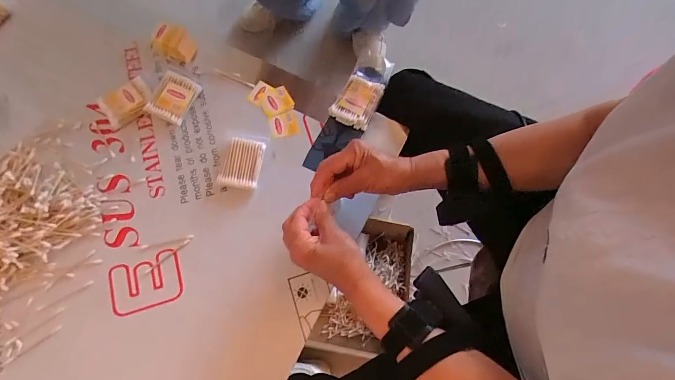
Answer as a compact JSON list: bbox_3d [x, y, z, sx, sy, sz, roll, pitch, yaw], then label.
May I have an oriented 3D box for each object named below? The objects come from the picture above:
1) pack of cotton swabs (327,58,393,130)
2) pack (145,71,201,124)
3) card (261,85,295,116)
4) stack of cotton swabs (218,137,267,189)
[{"bbox_3d":[0.039,-0.157,0.558,0.062,0.025,0.120,25,73,6],"label":"pack of cotton swabs"},{"bbox_3d":[-0.253,-0.144,0.544,0.060,0.028,0.074,22,73,5],"label":"pack"},{"bbox_3d":[-0.096,-0.139,0.553,0.046,0.006,0.045,-28,69,-4],"label":"card"},{"bbox_3d":[-0.139,-0.040,0.517,0.053,0.023,0.074,10,72,2],"label":"stack of cotton swabs"}]

